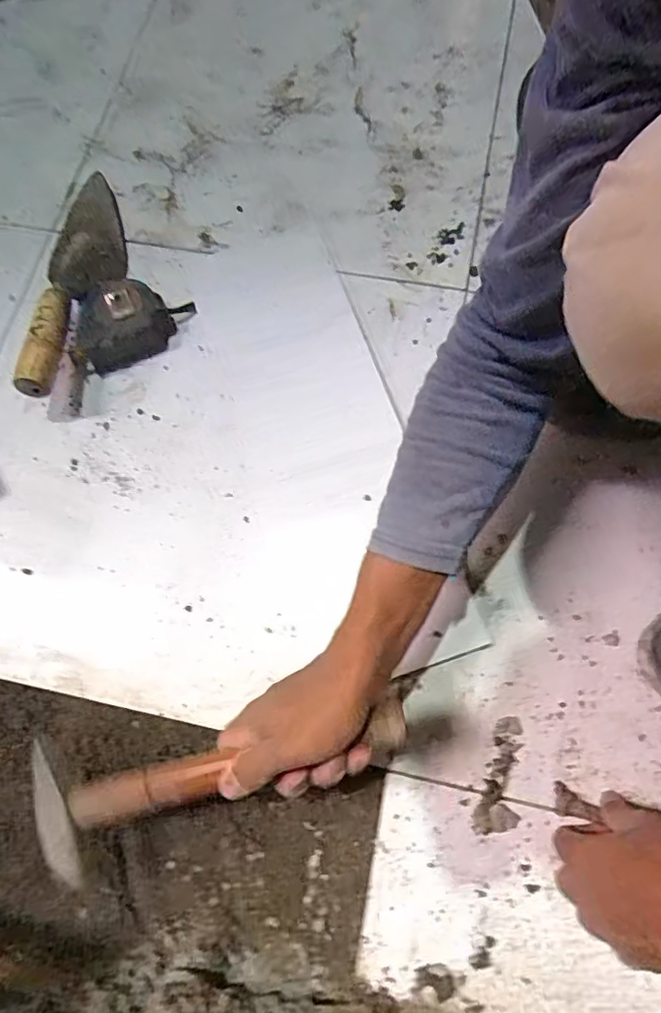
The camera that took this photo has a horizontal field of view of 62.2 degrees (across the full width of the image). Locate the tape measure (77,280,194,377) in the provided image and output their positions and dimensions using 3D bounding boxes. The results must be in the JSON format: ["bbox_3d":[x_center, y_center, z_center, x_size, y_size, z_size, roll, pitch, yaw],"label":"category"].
[{"bbox_3d":[-0.217,-0.207,0.592,0.130,0.053,0.075,-29,73,-6],"label":"tape measure"}]

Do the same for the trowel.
[{"bbox_3d":[-0.285,-0.249,0.603,0.086,0.054,0.306,-3,58,2],"label":"trowel"}]

